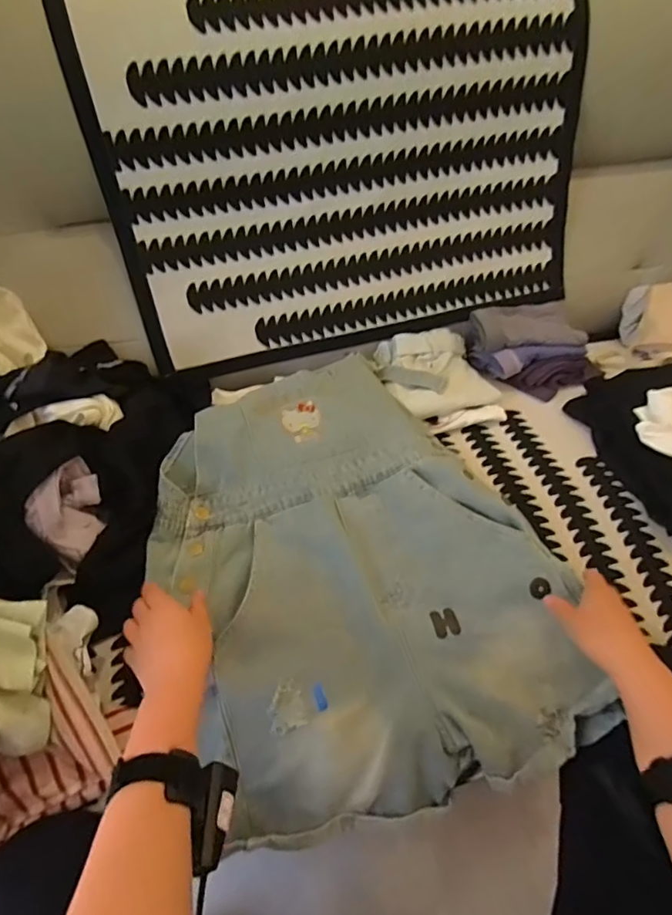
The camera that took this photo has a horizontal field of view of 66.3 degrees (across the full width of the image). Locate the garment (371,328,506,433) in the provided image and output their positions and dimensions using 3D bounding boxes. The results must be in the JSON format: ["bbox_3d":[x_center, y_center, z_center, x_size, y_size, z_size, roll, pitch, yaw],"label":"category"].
[{"bbox_3d":[0.157,-0.124,0.789,0.148,0.044,0.187,-11,51,-10],"label":"garment"}]

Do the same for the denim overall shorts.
[{"bbox_3d":[0.015,0.131,0.615,0.397,0.150,0.519,-21,53,-17],"label":"denim overall shorts"}]

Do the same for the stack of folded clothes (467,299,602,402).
[{"bbox_3d":[0.317,-0.175,0.828,0.179,0.073,0.154,-5,50,-4],"label":"stack of folded clothes"}]

